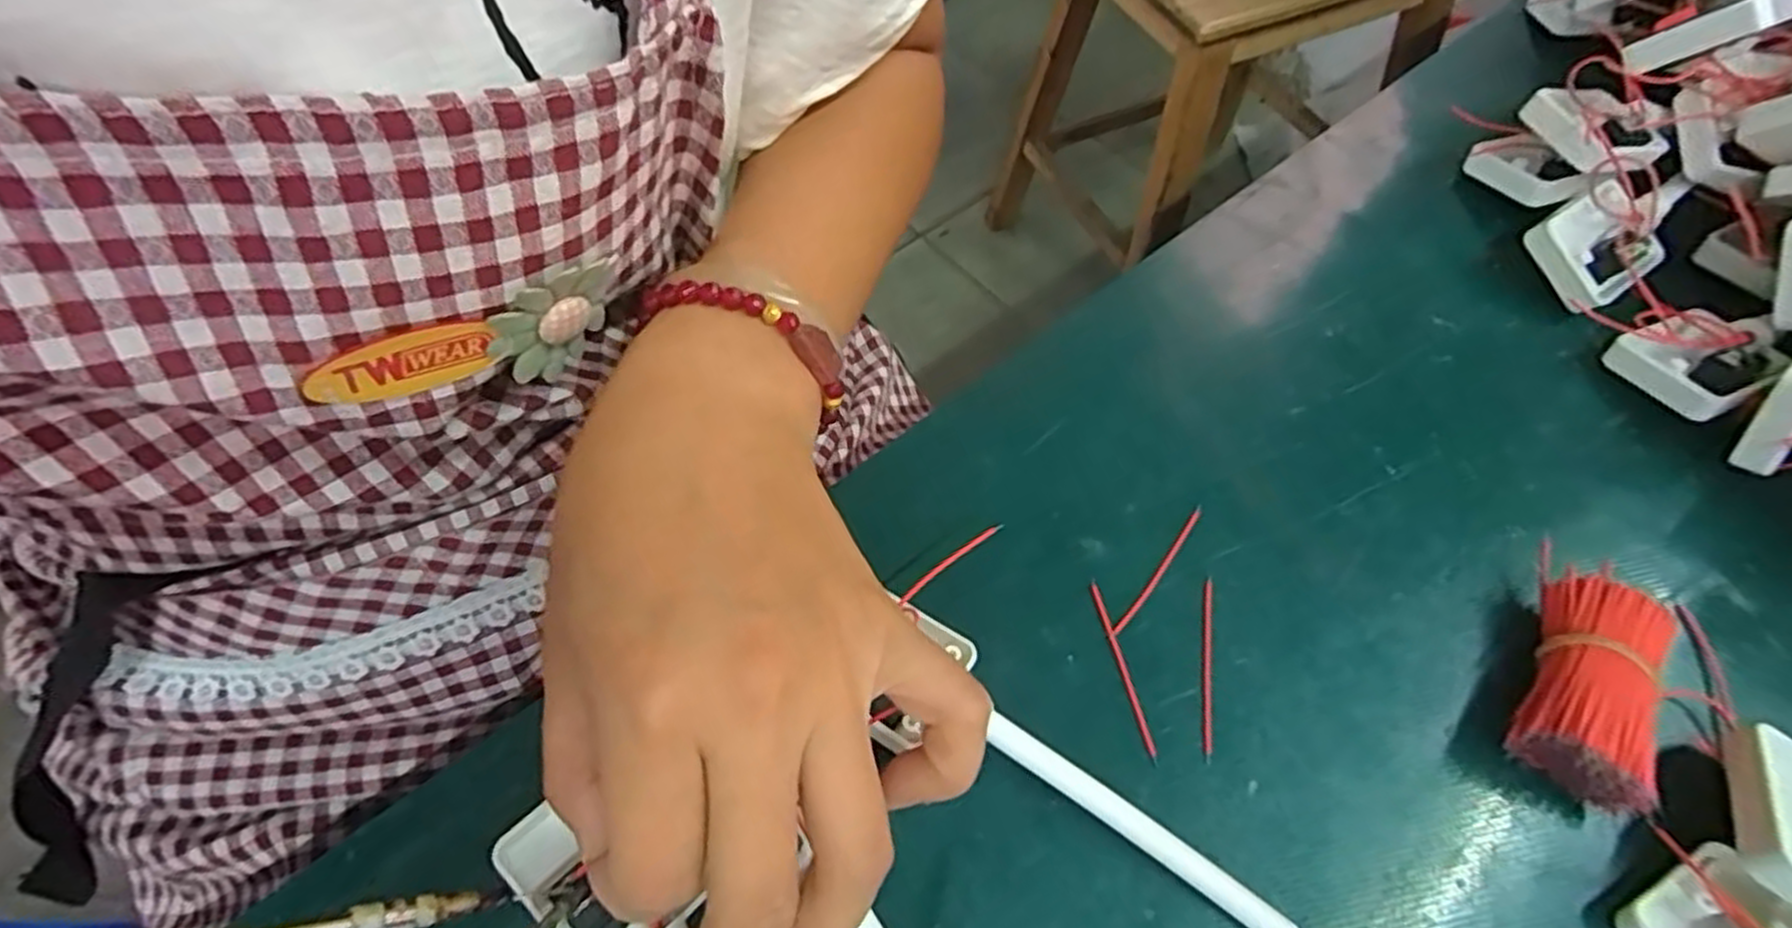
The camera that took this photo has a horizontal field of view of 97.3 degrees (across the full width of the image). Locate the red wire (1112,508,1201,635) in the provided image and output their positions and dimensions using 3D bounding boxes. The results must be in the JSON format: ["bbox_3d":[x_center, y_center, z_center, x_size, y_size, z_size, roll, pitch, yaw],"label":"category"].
[{"bbox_3d":[0.085,0.034,0.254,0.004,0.004,0.055,34,67,21],"label":"red wire"}]

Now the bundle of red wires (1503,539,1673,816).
[{"bbox_3d":[0.201,0.057,0.225,0.032,0.026,0.070,22,63,16],"label":"bundle of red wires"}]

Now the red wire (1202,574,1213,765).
[{"bbox_3d":[0.095,0.061,0.240,0.004,0.004,0.056,7,60,8],"label":"red wire"}]

